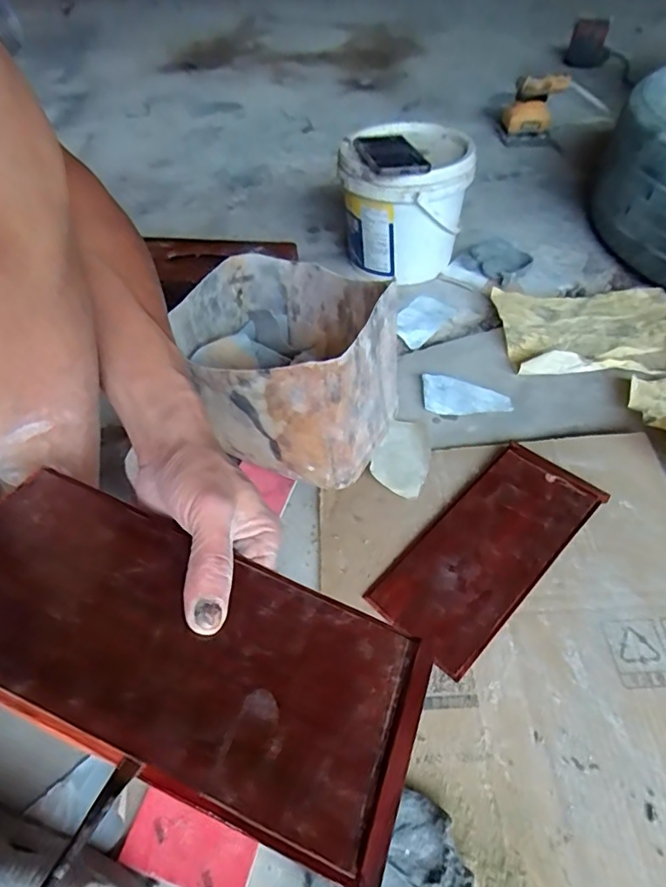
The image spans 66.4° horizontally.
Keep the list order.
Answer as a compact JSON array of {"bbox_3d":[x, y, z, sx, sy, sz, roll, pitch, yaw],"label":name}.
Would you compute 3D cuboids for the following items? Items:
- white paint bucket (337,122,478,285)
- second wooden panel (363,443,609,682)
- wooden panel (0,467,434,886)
[{"bbox_3d":[0.113,-0.388,0.828,0.192,0.195,0.190,3,52,5],"label":"white paint bucket"},{"bbox_3d":[0.158,0.103,0.522,0.250,0.024,0.112,-39,60,-24],"label":"second wooden panel"},{"bbox_3d":[-0.080,0.099,0.256,0.250,0.005,0.111,23,46,6],"label":"wooden panel"}]

